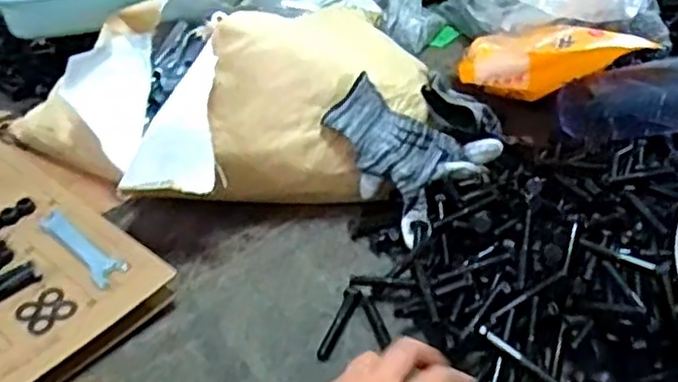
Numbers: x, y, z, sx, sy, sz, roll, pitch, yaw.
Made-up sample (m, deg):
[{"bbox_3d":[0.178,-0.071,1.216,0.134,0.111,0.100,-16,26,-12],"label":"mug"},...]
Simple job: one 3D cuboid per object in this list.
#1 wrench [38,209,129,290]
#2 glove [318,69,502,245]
[{"bbox_3d":[-0.226,0.046,0.606,0.115,0.006,0.028,32,46,28],"label":"wrench"},{"bbox_3d":[0.072,-0.048,0.661,0.136,0.055,0.153,-34,86,-24],"label":"glove"}]

